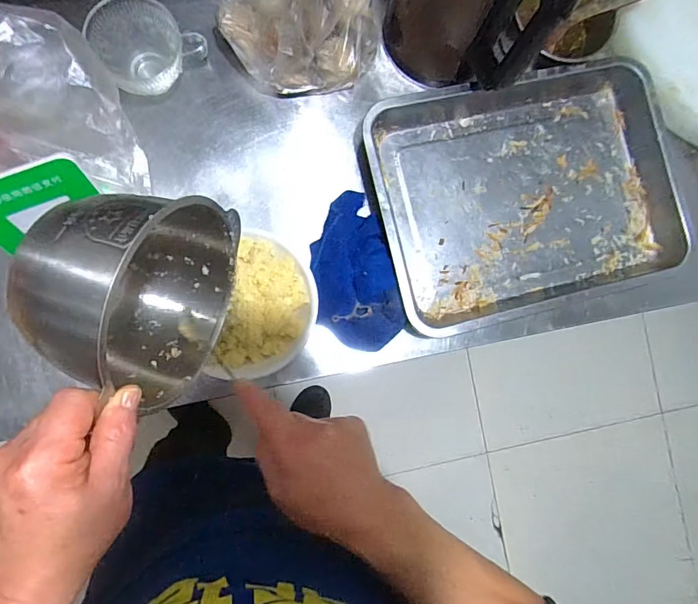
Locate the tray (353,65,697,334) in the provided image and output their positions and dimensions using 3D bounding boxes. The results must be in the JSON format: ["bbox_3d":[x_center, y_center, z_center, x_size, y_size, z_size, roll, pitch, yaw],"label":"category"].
[{"bbox_3d":[0.229,-0.138,0.582,0.398,0.052,0.289,-14,89,-7],"label":"tray"}]

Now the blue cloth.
[{"bbox_3d":[0.002,-0.036,0.545,0.092,0.044,0.186,-14,89,-7],"label":"blue cloth"}]

